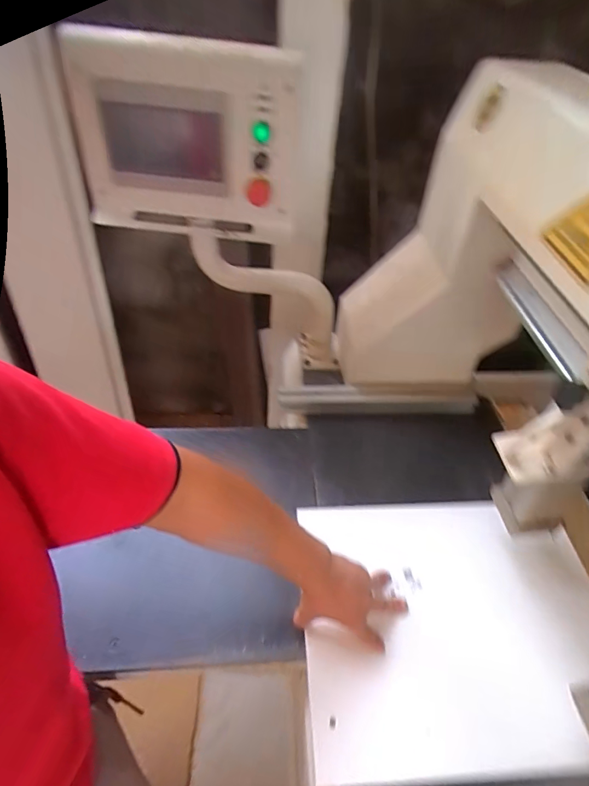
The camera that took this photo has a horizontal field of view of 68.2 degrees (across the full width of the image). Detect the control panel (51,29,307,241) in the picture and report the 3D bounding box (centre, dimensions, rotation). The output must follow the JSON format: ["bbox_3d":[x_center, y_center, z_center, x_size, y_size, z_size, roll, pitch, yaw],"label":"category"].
[{"bbox_3d":[-0.172,-0.386,0.691,0.355,0.261,0.054,8,47,3],"label":"control panel"}]

